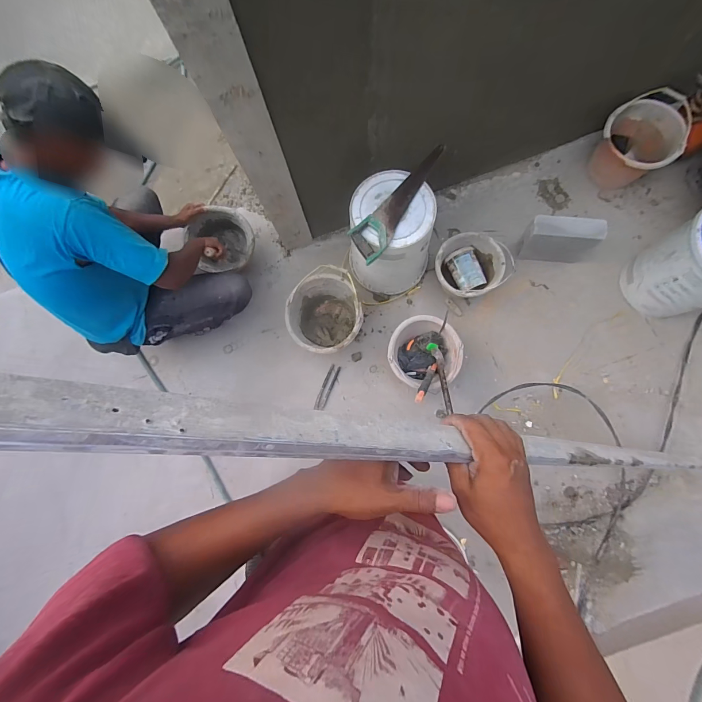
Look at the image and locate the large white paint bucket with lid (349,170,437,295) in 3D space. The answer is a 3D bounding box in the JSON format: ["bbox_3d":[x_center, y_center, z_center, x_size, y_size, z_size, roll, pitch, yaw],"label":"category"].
[{"bbox_3d":[0.136,-0.396,1.187,0.285,0.354,0.287,-1,81,3],"label":"large white paint bucket with lid"}]

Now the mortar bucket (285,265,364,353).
[{"bbox_3d":[-0.094,-0.127,1.243,0.257,0.194,0.276,-1,81,3],"label":"mortar bucket"}]

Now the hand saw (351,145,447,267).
[{"bbox_3d":[0.160,-0.462,1.016,0.110,0.037,0.438,39,85,8],"label":"hand saw"}]

